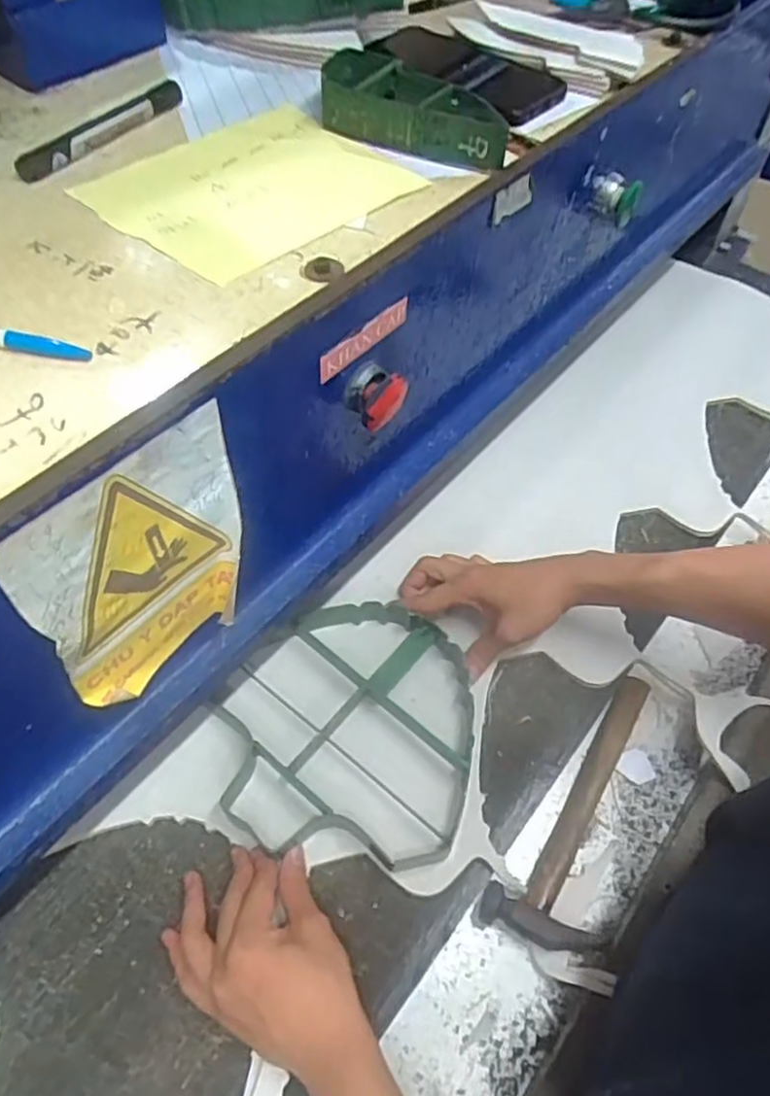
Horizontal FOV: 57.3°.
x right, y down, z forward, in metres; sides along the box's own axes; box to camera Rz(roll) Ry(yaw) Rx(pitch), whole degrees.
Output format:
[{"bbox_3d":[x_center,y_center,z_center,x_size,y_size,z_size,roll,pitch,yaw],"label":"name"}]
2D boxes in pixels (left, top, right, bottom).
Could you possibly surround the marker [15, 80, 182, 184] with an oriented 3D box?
[{"bbox_3d":[-0.190,-0.287,0.480,0.018,0.014,0.139,28,58,17],"label":"marker"}]

